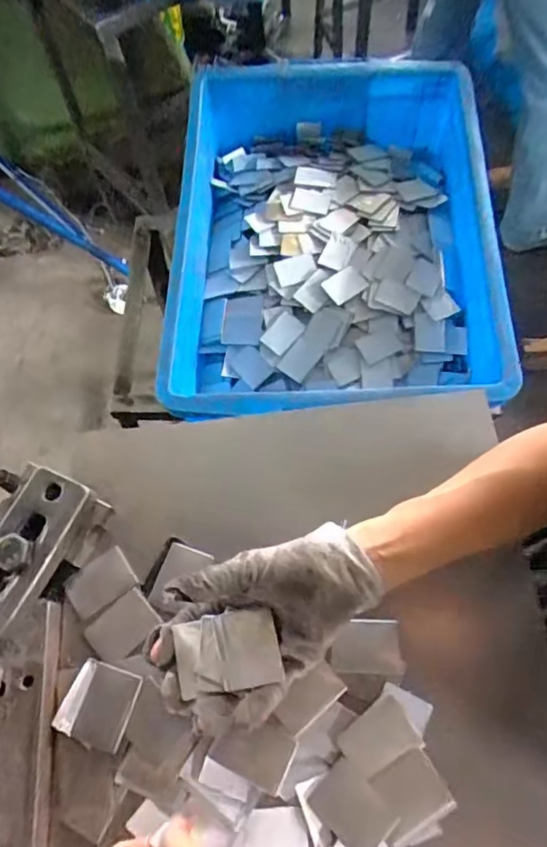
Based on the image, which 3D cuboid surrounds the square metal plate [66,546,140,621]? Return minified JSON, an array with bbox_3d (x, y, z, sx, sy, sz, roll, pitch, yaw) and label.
[{"bbox_3d":[-0.131,0.120,0.439,0.050,0.005,0.033,-35,87,-5],"label":"square metal plate"}]

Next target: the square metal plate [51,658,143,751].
[{"bbox_3d":[-0.121,0.193,0.399,0.049,0.007,0.049,15,68,9],"label":"square metal plate"}]

